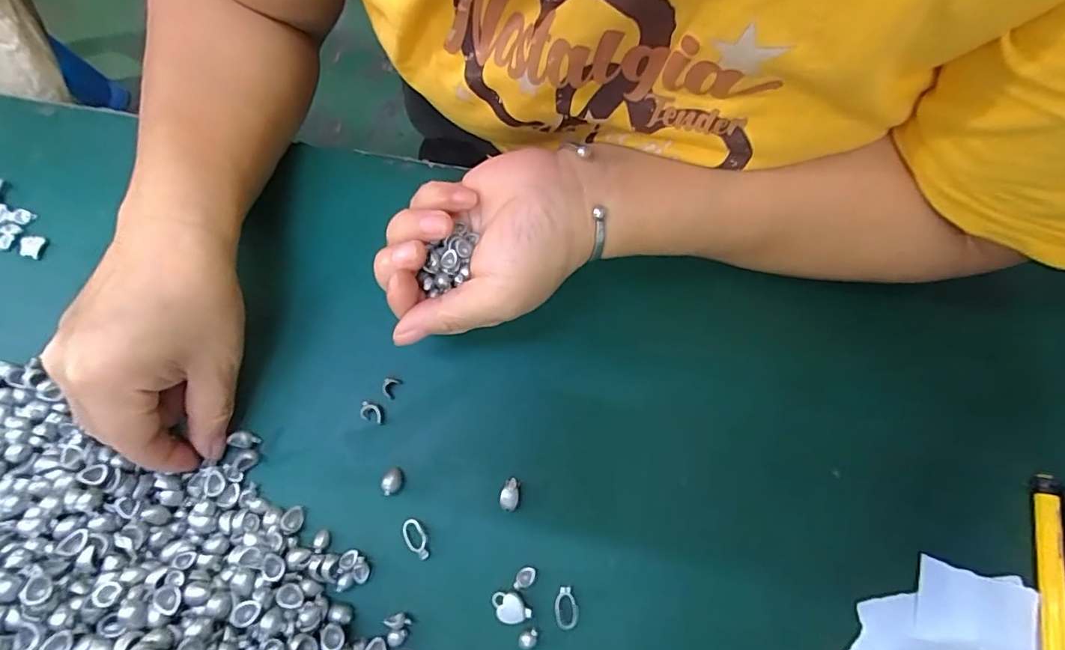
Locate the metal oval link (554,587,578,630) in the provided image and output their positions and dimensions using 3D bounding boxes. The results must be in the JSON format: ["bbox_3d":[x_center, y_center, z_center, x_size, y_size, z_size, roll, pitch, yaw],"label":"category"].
[{"bbox_3d":[0.016,0.133,0.239,0.011,0.004,0.018,-7,71,-1],"label":"metal oval link"}]

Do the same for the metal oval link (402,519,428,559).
[{"bbox_3d":[-0.057,0.105,0.250,0.010,0.004,0.020,-35,74,-10],"label":"metal oval link"}]

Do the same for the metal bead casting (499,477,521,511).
[{"bbox_3d":[-0.011,0.085,0.256,0.009,0.006,0.016,12,72,6],"label":"metal bead casting"}]

